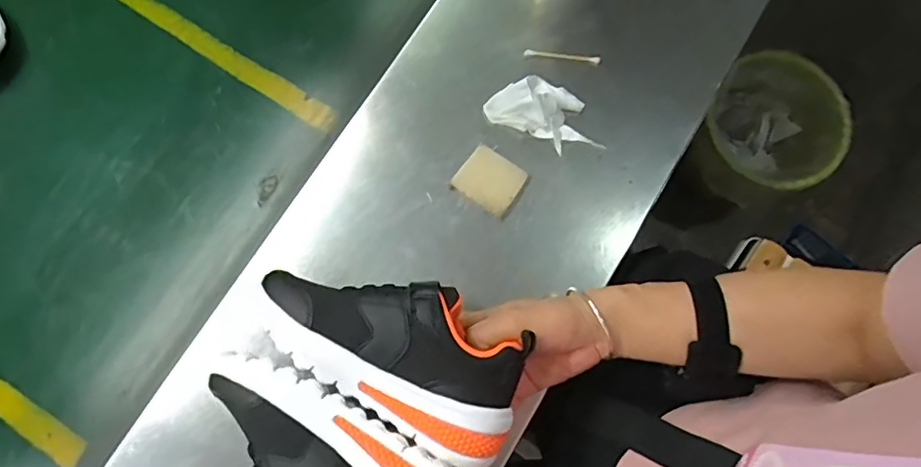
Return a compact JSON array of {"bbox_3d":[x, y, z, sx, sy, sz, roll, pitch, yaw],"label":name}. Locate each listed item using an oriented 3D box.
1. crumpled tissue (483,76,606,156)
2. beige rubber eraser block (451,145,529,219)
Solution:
[{"bbox_3d":[0.077,-0.110,0.493,0.101,0.022,0.051,23,79,7],"label":"crumpled tissue"},{"bbox_3d":[0.027,-0.048,0.488,0.054,0.005,0.048,36,80,9],"label":"beige rubber eraser block"}]

